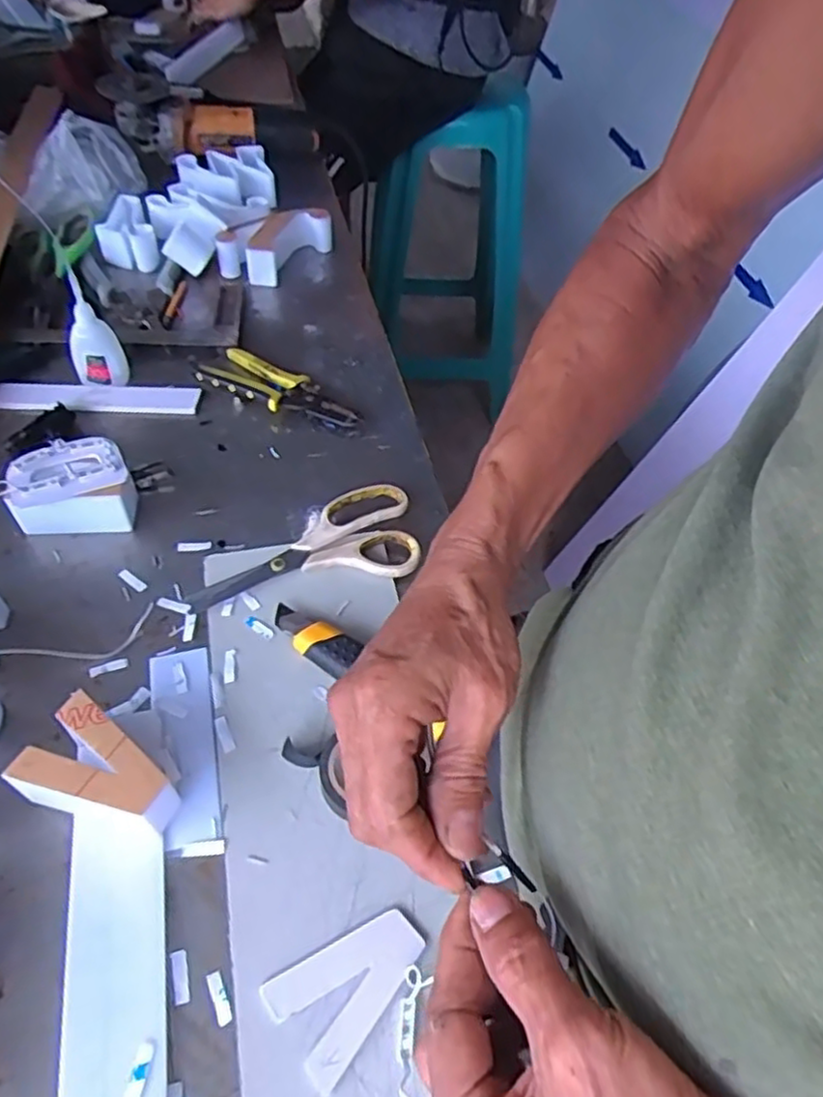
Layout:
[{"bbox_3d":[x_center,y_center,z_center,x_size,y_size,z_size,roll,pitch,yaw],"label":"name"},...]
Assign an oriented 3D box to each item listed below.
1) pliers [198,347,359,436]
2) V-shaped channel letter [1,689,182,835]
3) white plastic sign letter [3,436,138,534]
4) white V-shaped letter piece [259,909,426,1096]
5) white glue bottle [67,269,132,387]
[{"bbox_3d":[-0.118,-0.150,0.661,0.158,0.024,0.055,22,54,13],"label":"pliers"},{"bbox_3d":[-0.181,0.138,0.409,0.084,0.047,0.056,29,56,18],"label":"V-shaped channel letter"},{"bbox_3d":[-0.261,-0.047,0.553,0.088,0.051,0.057,-3,52,-6],"label":"white plastic sign letter"},{"bbox_3d":[-0.031,0.228,0.371,0.080,0.004,0.054,-34,61,-26],"label":"white V-shaped letter piece"},{"bbox_3d":[-0.289,-0.194,0.632,0.044,0.097,0.039,-22,56,-19],"label":"white glue bottle"}]

